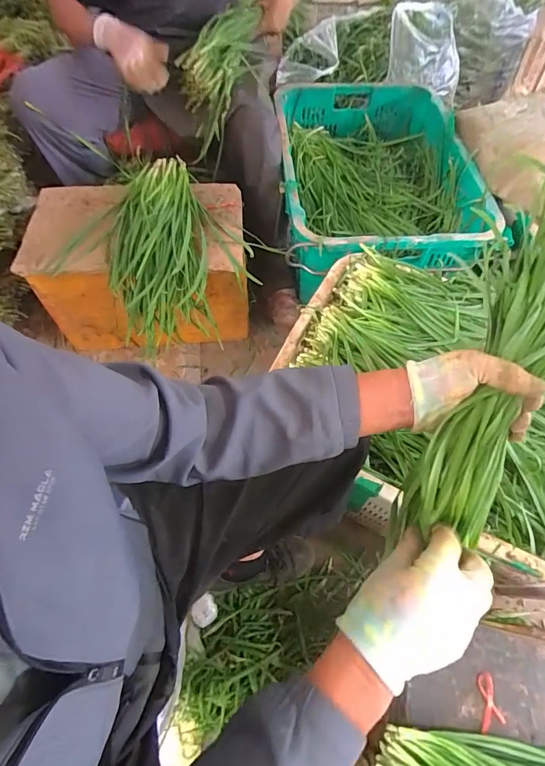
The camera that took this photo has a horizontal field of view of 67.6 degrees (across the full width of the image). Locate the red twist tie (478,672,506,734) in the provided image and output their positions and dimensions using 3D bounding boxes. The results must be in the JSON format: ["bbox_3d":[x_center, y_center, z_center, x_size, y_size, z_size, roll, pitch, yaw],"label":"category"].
[{"bbox_3d":[0.299,0.438,0.556,0.031,0.006,0.067,11,60,5],"label":"red twist tie"}]

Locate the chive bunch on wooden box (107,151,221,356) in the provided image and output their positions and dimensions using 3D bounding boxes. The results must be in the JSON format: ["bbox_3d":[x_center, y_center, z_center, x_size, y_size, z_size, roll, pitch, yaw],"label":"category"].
[{"bbox_3d":[-0.248,-0.299,0.907,0.190,0.117,0.487,-9,61,-6],"label":"chive bunch on wooden box"}]

